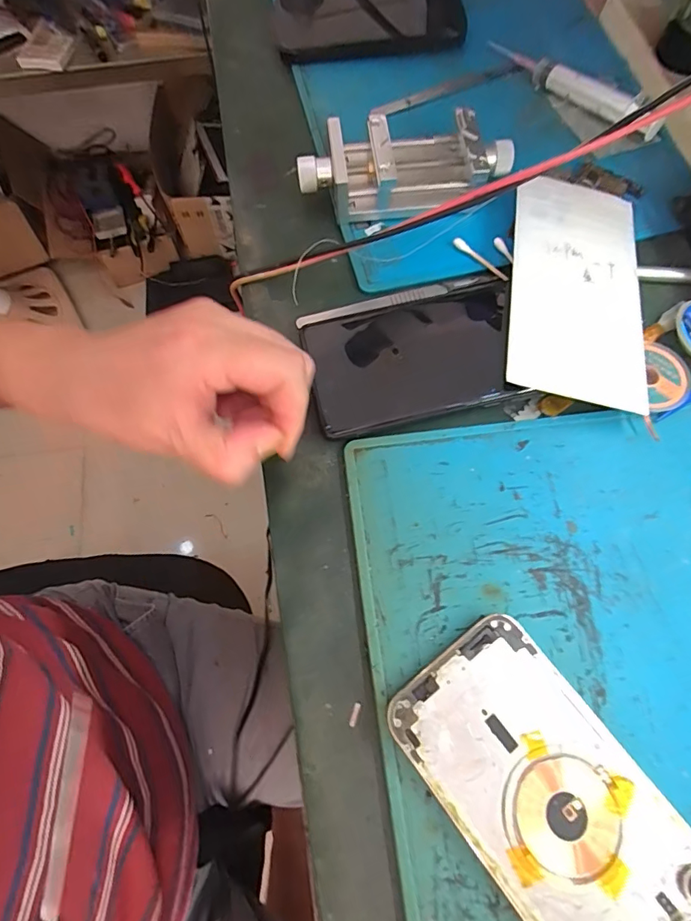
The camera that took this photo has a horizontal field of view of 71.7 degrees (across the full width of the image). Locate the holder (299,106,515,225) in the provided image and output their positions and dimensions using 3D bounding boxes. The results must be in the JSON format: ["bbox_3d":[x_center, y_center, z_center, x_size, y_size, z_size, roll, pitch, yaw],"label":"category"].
[{"bbox_3d":[0.039,-0.194,0.314,0.135,0.032,0.061,-6,71,0],"label":"holder"}]

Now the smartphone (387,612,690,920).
[{"bbox_3d":[0.093,0.153,0.207,0.079,0.009,0.156,-37,74,-10],"label":"smartphone"}]

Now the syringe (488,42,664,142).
[{"bbox_3d":[0.167,-0.271,0.344,0.132,0.022,0.033,42,77,15],"label":"syringe"}]

